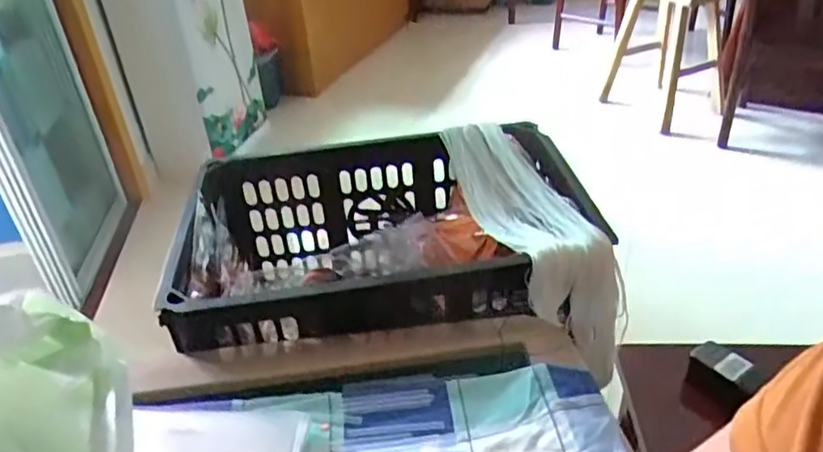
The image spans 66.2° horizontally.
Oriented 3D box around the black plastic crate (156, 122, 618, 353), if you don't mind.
[{"bbox_3d":[-0.027,0.041,0.747,0.441,0.194,0.307,-5,33,1],"label":"black plastic crate"}]

